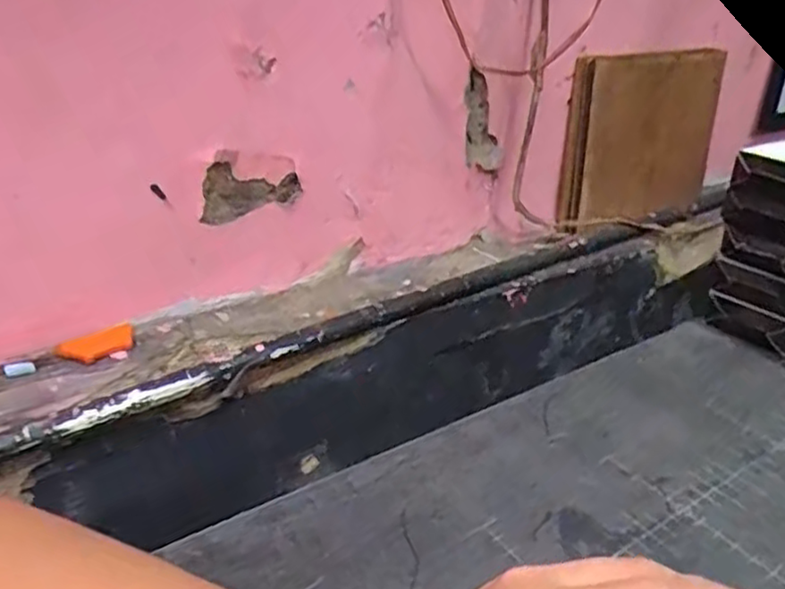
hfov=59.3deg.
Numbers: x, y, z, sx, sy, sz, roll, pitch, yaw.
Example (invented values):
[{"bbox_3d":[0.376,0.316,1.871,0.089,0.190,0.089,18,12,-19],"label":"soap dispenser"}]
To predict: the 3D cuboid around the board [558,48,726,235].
[{"bbox_3d":[0.385,-0.237,1.042,0.337,0.238,0.024,-15,24,-31],"label":"board"}]

